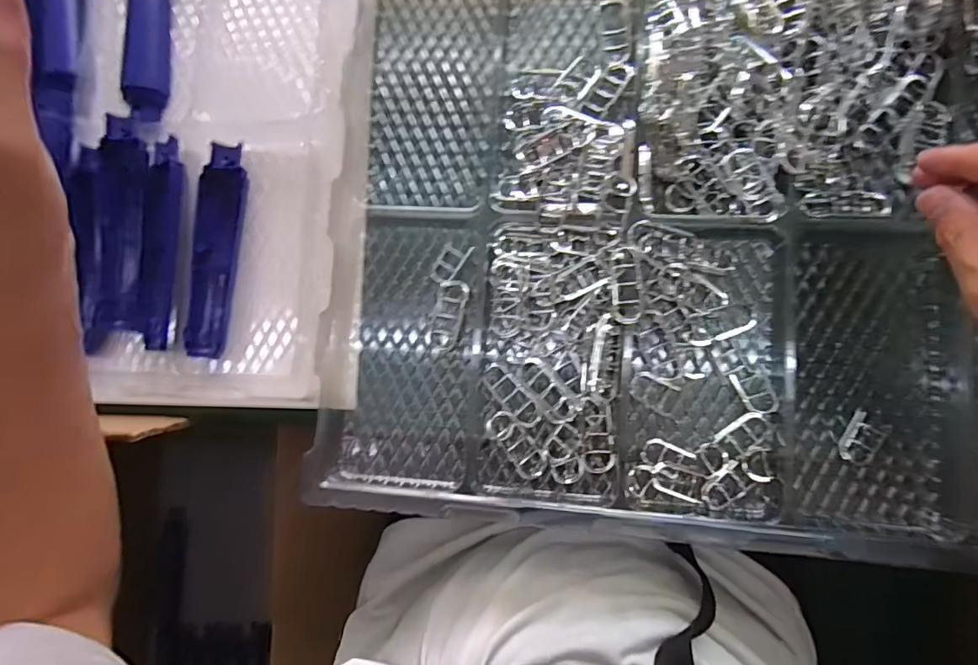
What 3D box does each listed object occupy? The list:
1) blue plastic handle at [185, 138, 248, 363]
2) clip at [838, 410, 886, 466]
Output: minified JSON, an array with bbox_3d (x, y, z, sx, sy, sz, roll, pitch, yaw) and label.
[{"bbox_3d":[-0.214,-0.063,0.395,0.034,0.014,0.162,7,84,7],"label":"blue plastic handle"},{"bbox_3d":[0.250,0.072,0.339,0.026,0.010,0.034,26,86,8],"label":"clip"}]

